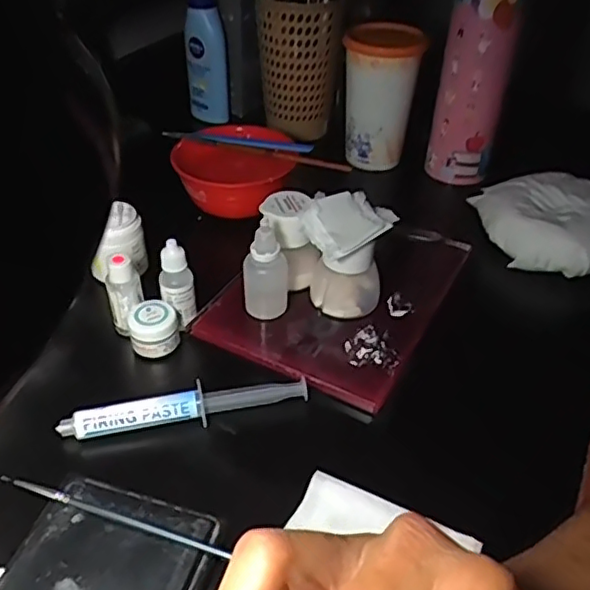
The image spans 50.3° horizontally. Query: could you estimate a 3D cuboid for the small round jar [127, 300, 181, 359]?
[{"bbox_3d":[-0.097,0.023,0.432,0.033,0.024,0.032,2,40,-2],"label":"small round jar"}]

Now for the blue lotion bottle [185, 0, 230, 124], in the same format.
[{"bbox_3d":[-0.093,-0.257,0.678,0.030,0.138,0.048,-25,48,-30],"label":"blue lotion bottle"}]

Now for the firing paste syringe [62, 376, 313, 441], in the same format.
[{"bbox_3d":[-0.066,0.070,0.388,0.147,0.019,0.018,-7,41,-12],"label":"firing paste syringe"}]

